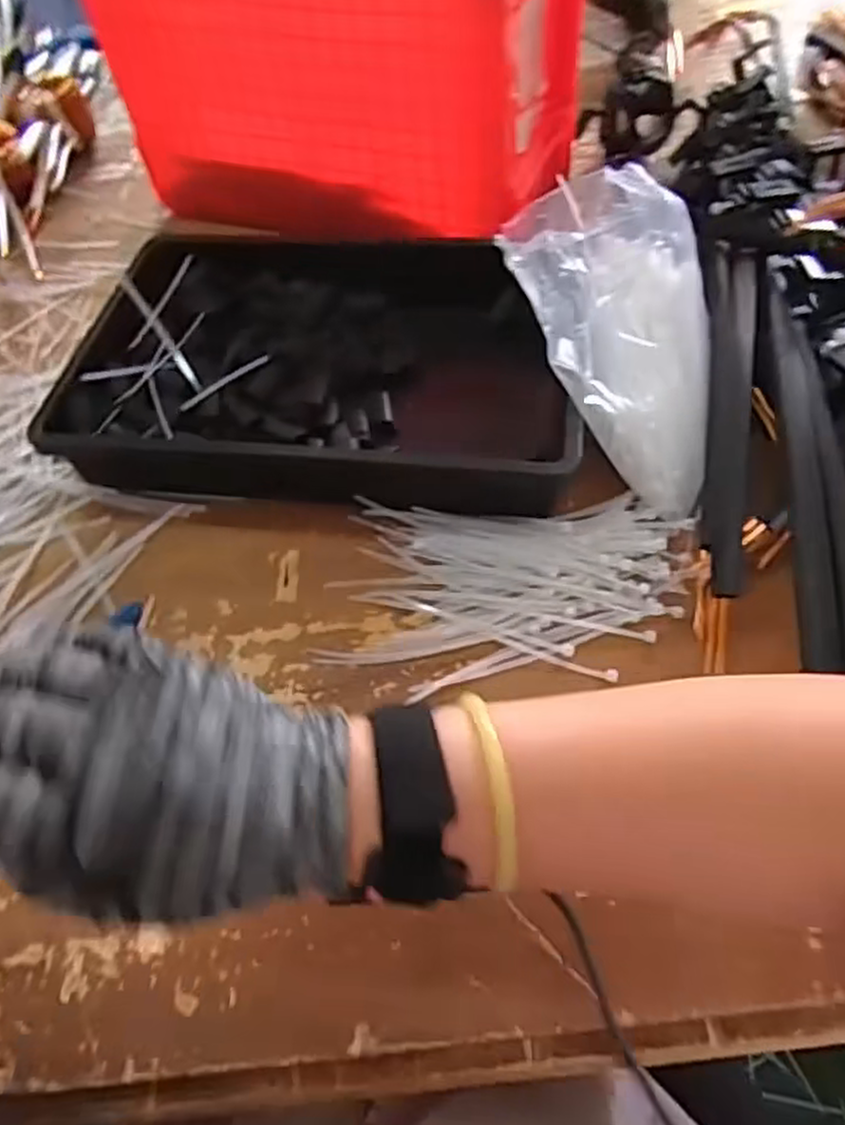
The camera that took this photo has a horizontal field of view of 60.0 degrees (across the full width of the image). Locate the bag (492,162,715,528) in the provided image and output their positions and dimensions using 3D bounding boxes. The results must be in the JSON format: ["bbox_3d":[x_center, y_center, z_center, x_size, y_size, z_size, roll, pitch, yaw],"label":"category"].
[{"bbox_3d":[0.134,-0.157,0.488,0.137,0.050,0.258,-10,79,-2],"label":"bag"}]

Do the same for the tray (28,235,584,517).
[{"bbox_3d":[-0.069,-0.166,0.569,0.359,0.060,0.273,4,56,8],"label":"tray"}]

